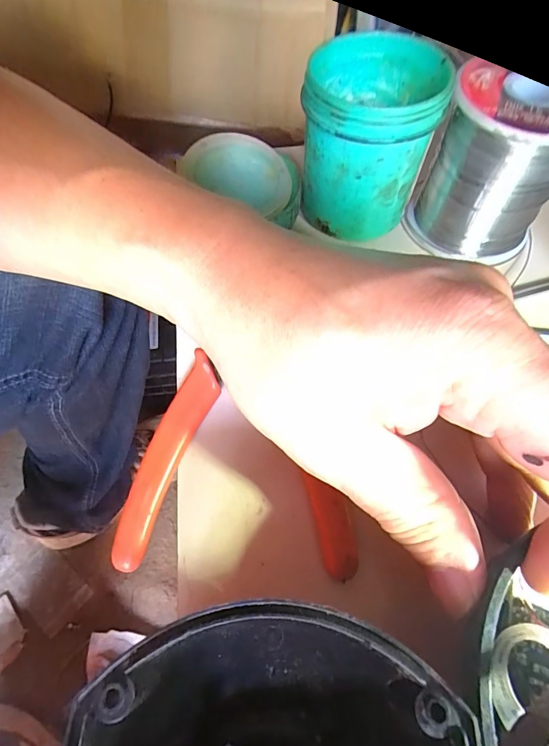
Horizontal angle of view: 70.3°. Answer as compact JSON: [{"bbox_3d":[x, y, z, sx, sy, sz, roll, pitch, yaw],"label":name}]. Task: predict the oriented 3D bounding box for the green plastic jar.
[{"bbox_3d":[0.042,-0.109,0.182,0.056,0.058,0.066,18,64,8],"label":"green plastic jar"}]

